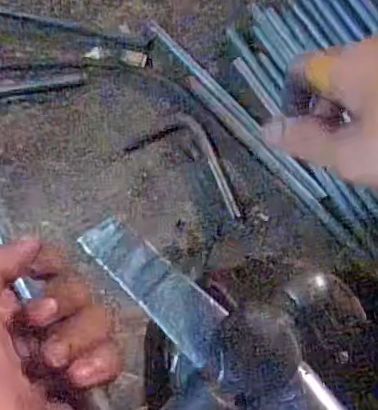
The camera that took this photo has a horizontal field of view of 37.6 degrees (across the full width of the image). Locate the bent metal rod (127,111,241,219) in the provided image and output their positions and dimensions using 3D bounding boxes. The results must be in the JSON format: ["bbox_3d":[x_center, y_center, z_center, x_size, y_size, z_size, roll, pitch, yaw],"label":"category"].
[{"bbox_3d":[0.010,-0.062,0.739,0.175,0.012,0.085,35,89,10],"label":"bent metal rod"}]

